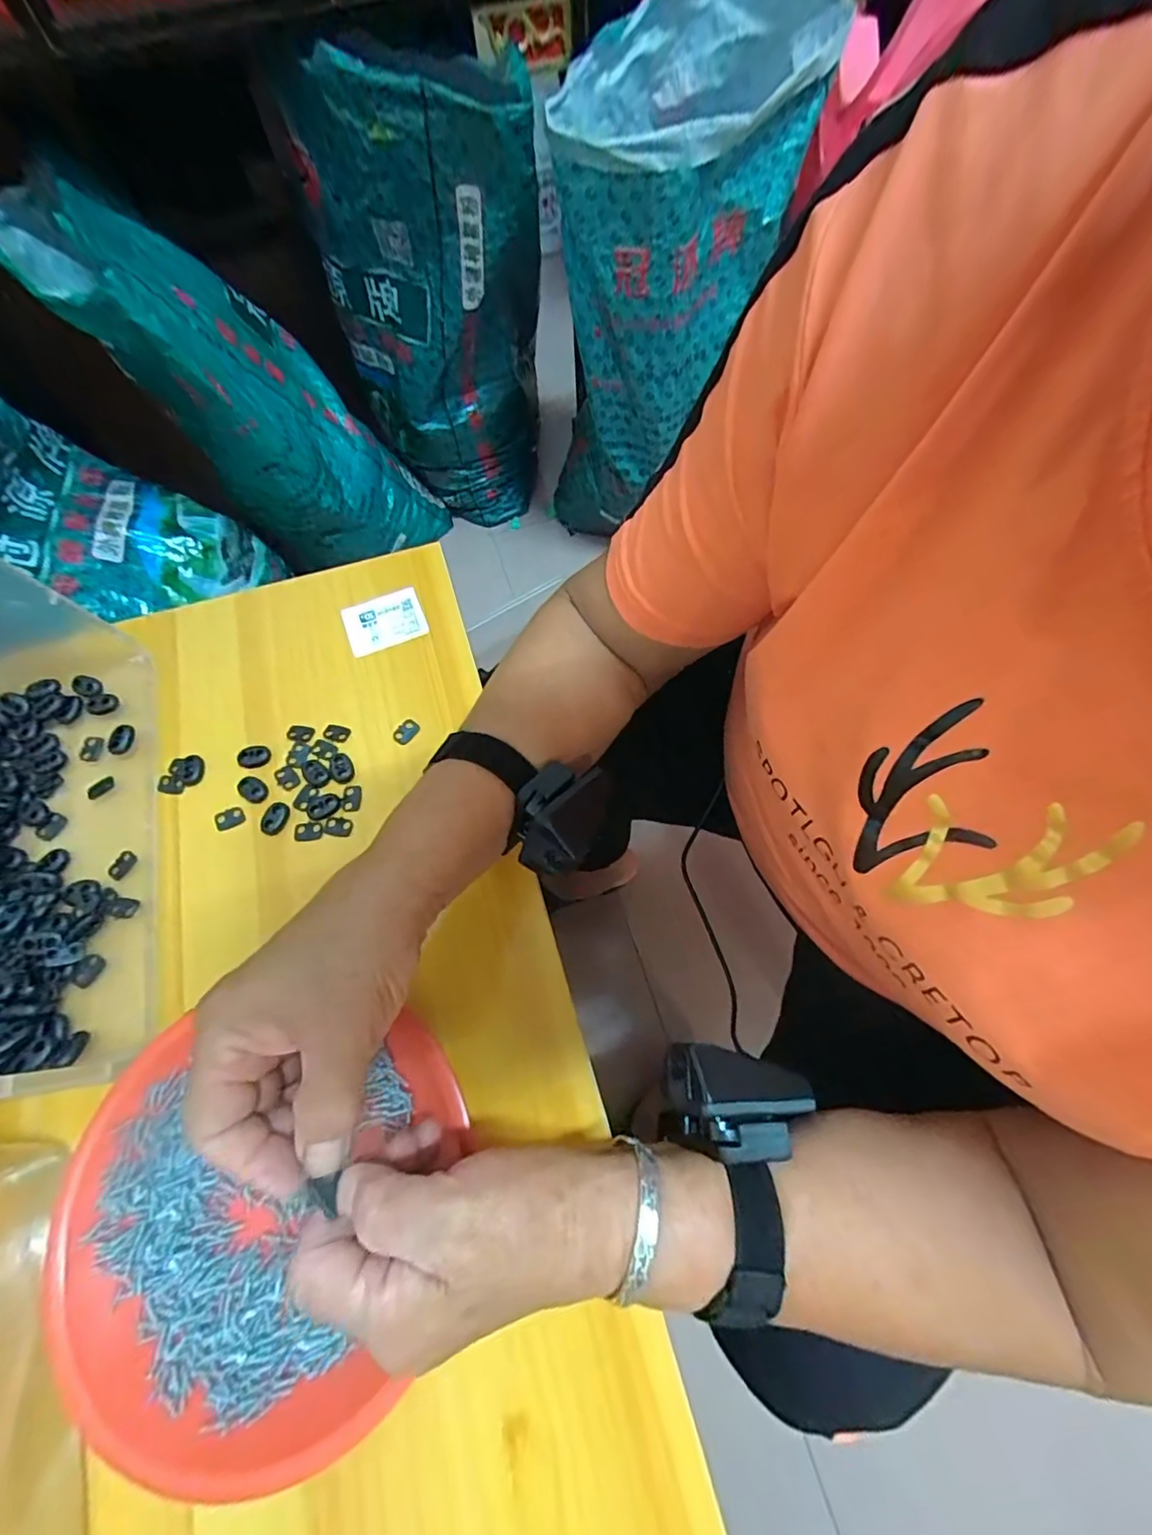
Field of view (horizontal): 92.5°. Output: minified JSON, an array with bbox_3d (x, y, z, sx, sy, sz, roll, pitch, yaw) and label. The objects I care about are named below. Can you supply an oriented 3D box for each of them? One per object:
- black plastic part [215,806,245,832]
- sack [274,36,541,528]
[{"bbox_3d":[-0.232,0.034,0.369,0.019,0.004,0.013,-22,68,-8],"label":"black plastic part"},{"bbox_3d":[-0.210,-0.703,0.919,0.315,0.611,0.170,-16,67,-5],"label":"sack"}]

